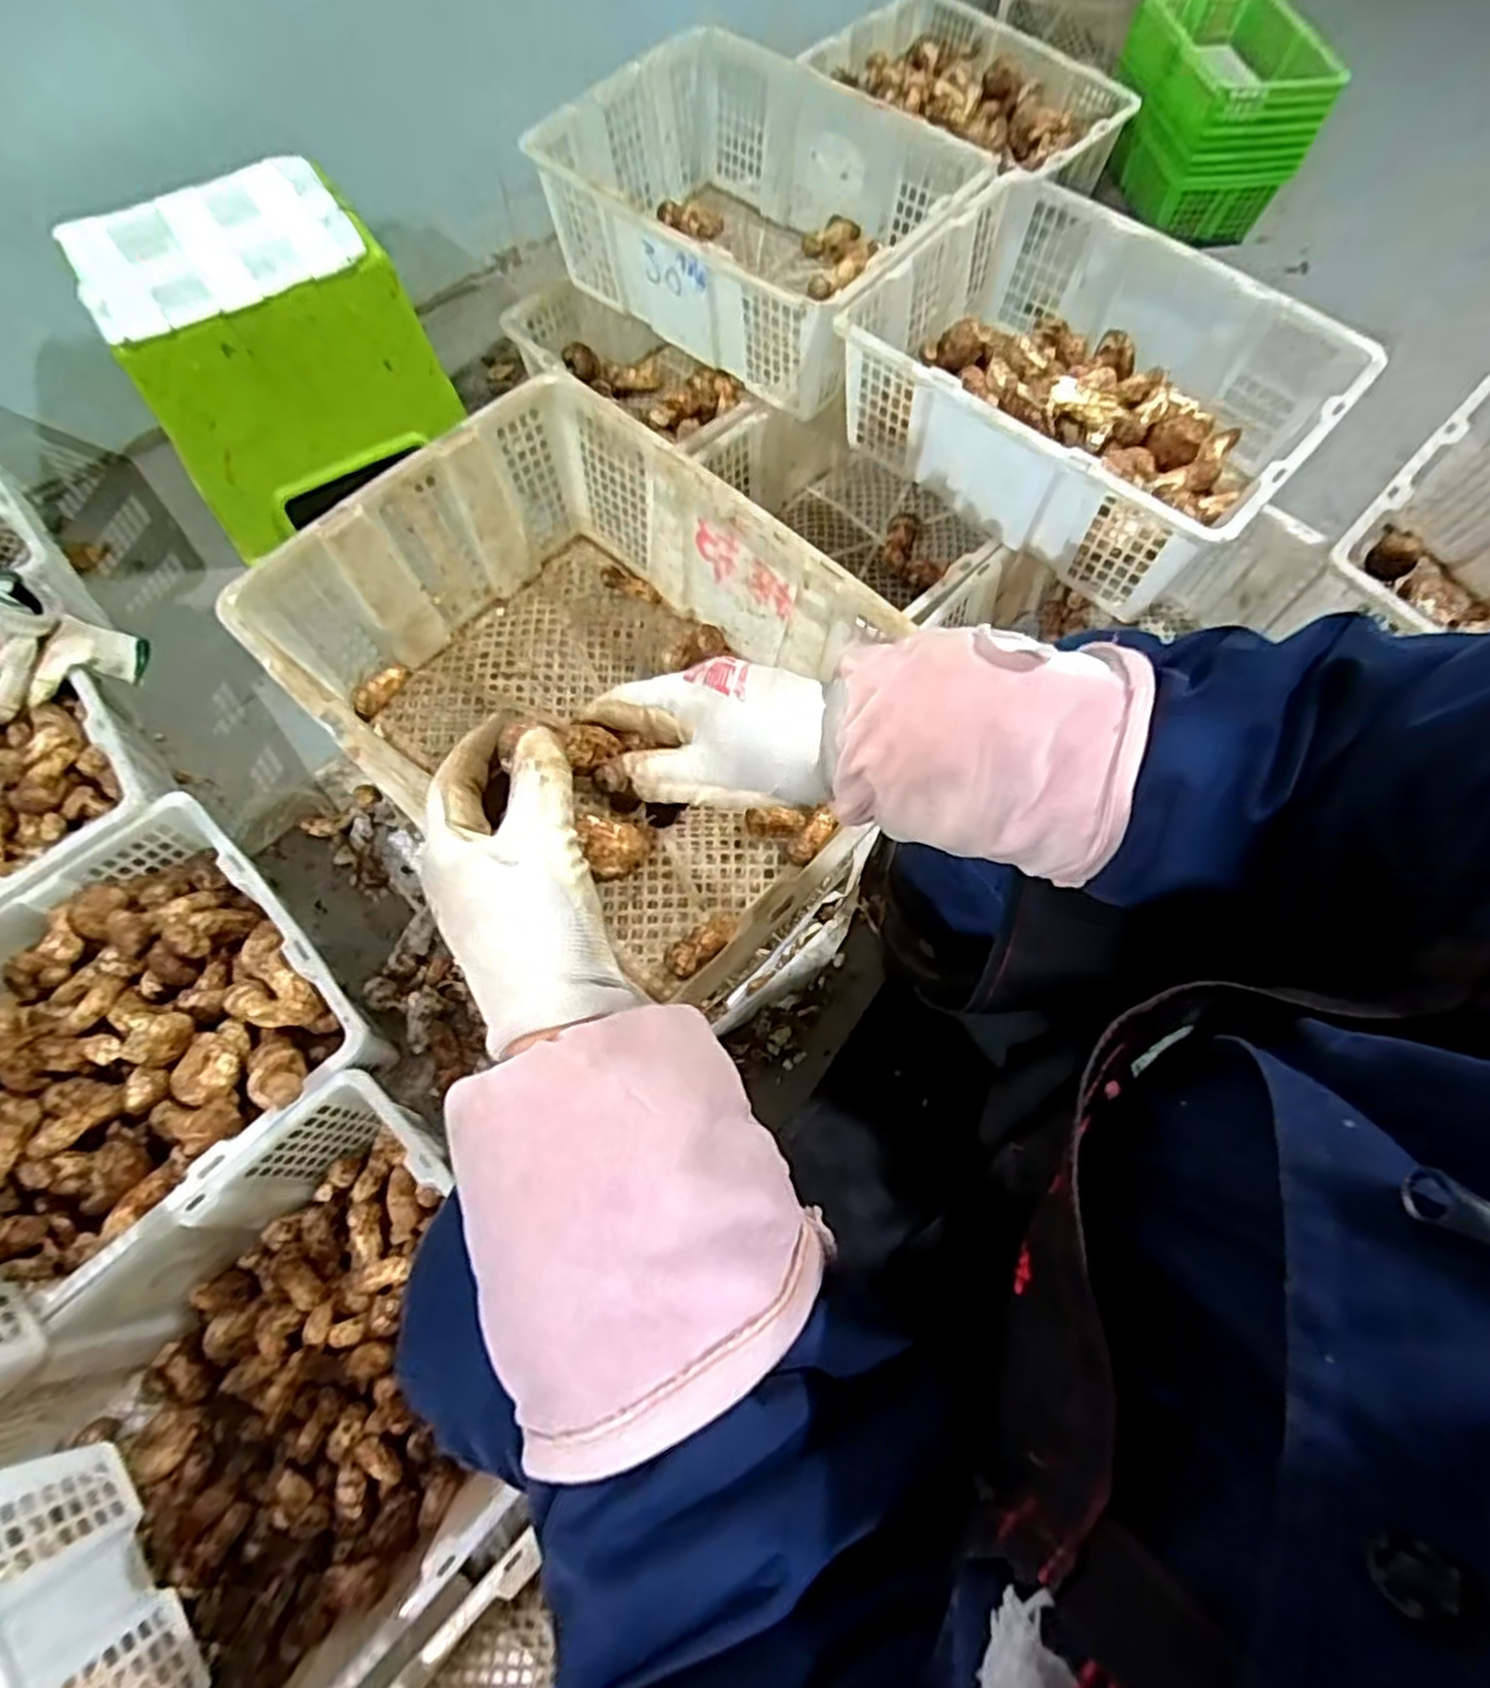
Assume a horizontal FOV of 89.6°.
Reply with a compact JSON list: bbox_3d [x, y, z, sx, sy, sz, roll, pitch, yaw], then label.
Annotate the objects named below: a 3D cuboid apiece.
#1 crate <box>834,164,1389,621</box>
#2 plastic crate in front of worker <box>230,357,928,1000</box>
[{"bbox_3d":[0.382,-0.517,0.866,0.477,0.159,0.357,41,74,13],"label":"crate"},{"bbox_3d":[-0.113,-0.122,0.639,0.480,0.171,0.351,41,74,13],"label":"plastic crate in front of worker"}]

